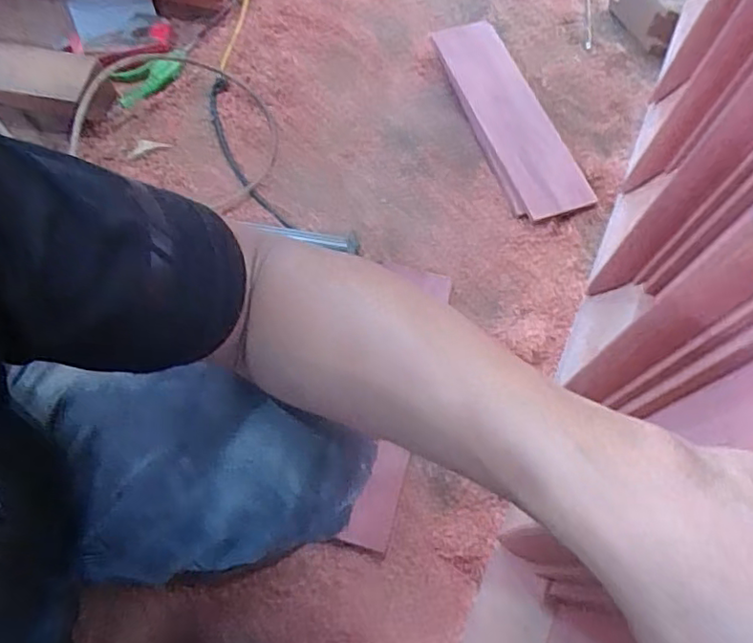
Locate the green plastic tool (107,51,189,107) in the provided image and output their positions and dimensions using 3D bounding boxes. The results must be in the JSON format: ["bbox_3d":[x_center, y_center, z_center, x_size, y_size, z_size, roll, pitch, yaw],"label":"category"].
[{"bbox_3d":[-0.337,-0.366,0.930,0.113,0.033,0.051,-18,68,-7],"label":"green plastic tool"}]

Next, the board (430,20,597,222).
[{"bbox_3d":[0.198,-0.306,0.910,0.122,0.022,0.361,-18,67,-7],"label":"board"}]

